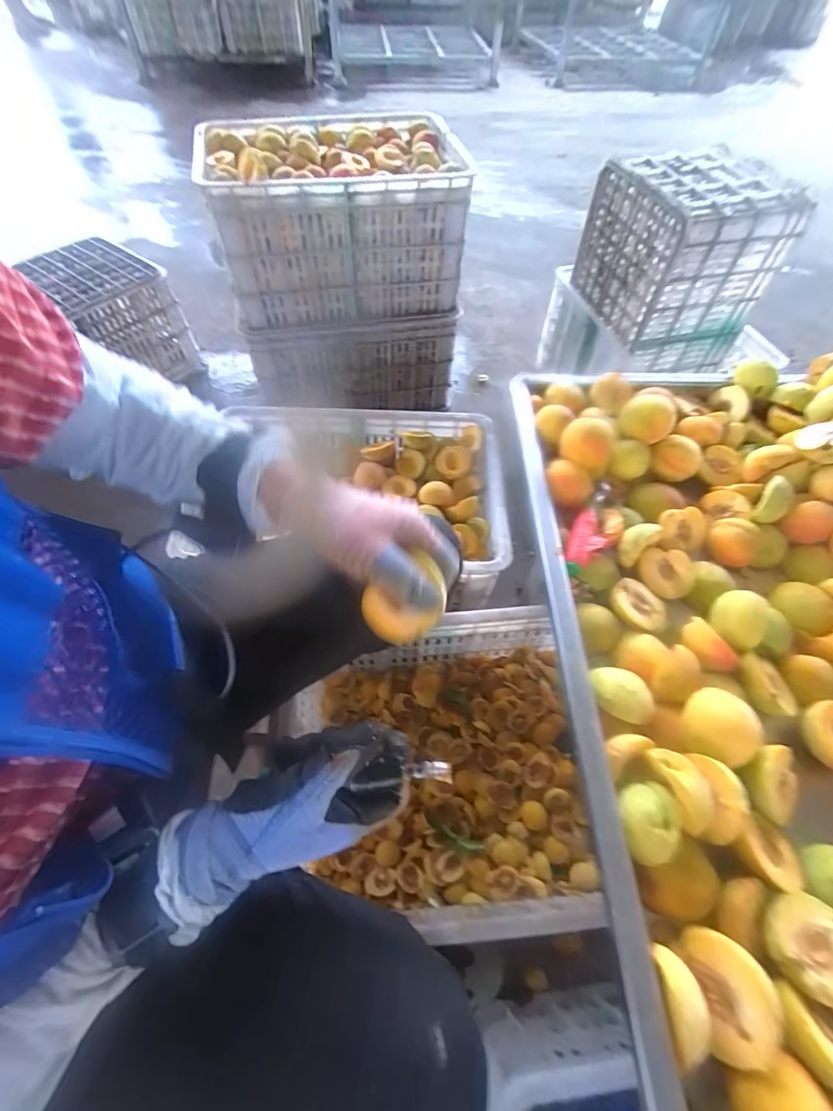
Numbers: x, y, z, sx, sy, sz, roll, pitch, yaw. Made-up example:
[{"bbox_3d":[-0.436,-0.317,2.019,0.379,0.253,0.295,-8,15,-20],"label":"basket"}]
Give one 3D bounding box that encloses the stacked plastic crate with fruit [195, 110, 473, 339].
[{"bbox_3d":[-0.166,-0.747,1.001,0.506,0.269,0.342,-6,58,-5],"label":"stacked plastic crate with fruit"}]

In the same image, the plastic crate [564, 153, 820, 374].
[{"bbox_3d":[0.582,-0.679,1.004,0.291,0.284,0.325,-11,59,-8],"label":"plastic crate"}]

